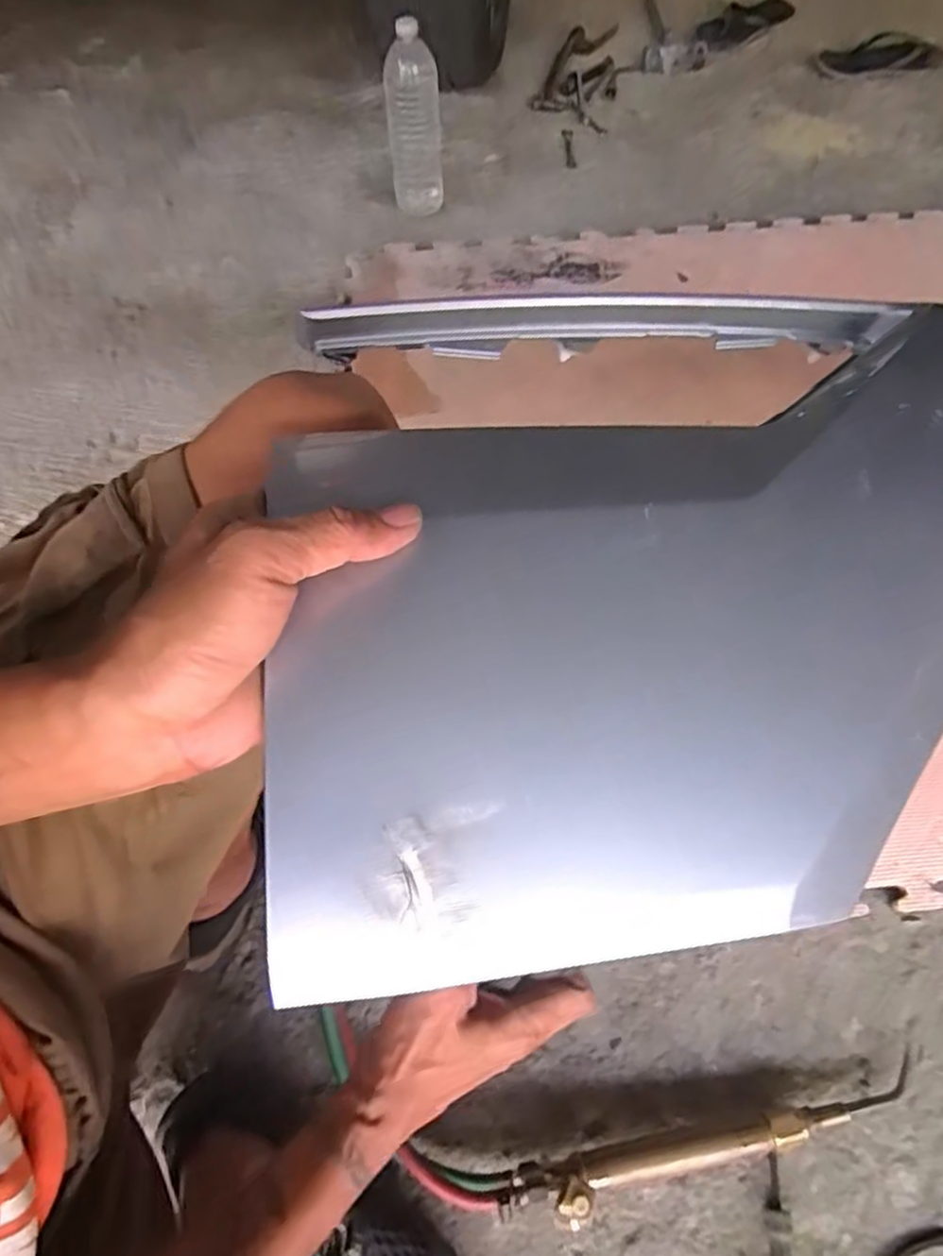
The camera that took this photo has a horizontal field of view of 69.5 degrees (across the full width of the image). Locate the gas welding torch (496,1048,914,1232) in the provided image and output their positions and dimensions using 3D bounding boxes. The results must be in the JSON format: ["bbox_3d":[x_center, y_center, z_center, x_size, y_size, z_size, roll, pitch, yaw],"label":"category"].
[{"bbox_3d":[0.197,0.397,0.524,0.353,0.067,0.045,-13,62,-7],"label":"gas welding torch"}]

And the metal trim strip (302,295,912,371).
[{"bbox_3d":[0.080,-0.180,0.408,0.348,0.035,0.016,-3,60,-2],"label":"metal trim strip"}]

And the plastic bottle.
[{"bbox_3d":[-0.091,-0.793,1.060,0.077,0.243,0.085,-8,62,-4],"label":"plastic bottle"}]

